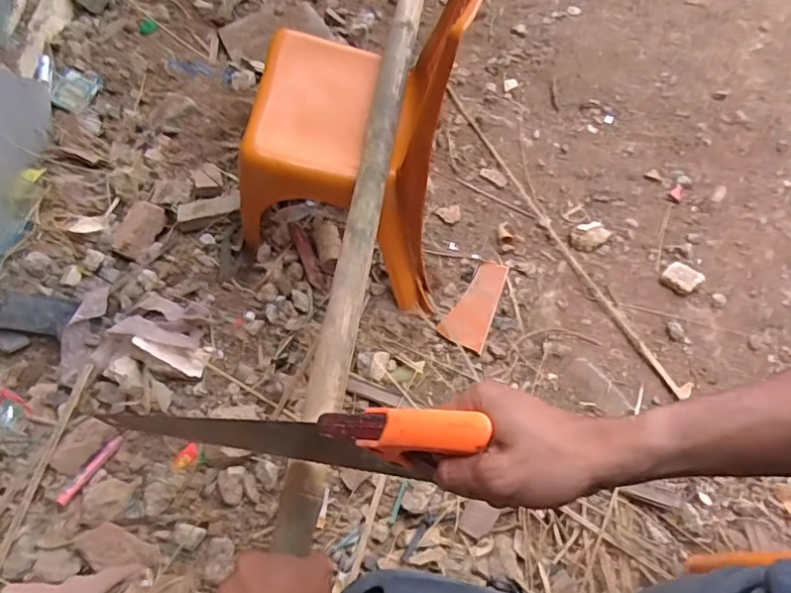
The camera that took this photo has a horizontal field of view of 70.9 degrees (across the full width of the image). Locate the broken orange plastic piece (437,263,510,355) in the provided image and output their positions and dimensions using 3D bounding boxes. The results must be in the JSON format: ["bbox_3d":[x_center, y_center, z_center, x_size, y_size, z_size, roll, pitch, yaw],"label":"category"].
[{"bbox_3d":[0.119,0.008,0.840,0.066,0.011,0.152,20,61,9],"label":"broken orange plastic piece"}]

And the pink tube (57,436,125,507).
[{"bbox_3d":[-0.380,0.214,0.694,0.013,0.013,0.102,19,39,8],"label":"pink tube"}]

